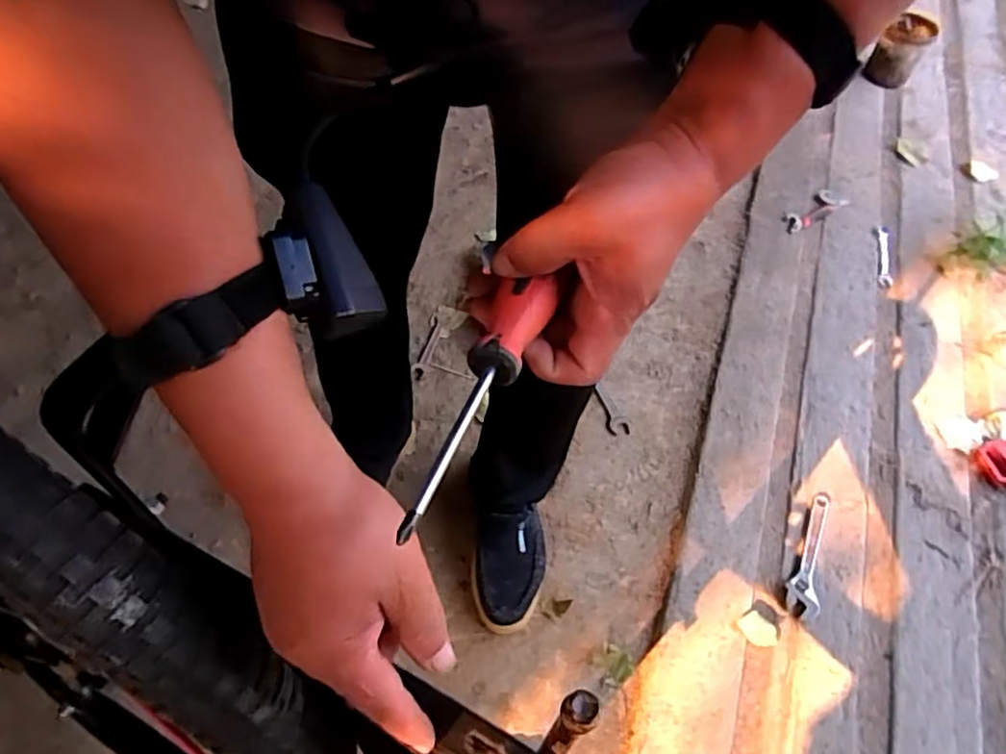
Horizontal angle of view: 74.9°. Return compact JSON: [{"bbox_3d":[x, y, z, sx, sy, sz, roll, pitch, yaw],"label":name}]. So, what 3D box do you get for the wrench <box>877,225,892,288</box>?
[{"bbox_3d":[0.777,-0.247,1.338,0.026,0.009,0.175,15,56,9],"label":"wrench"}]

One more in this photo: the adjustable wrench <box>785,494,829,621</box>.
[{"bbox_3d":[0.451,0.258,0.966,0.044,0.008,0.199,21,57,13],"label":"adjustable wrench"}]

